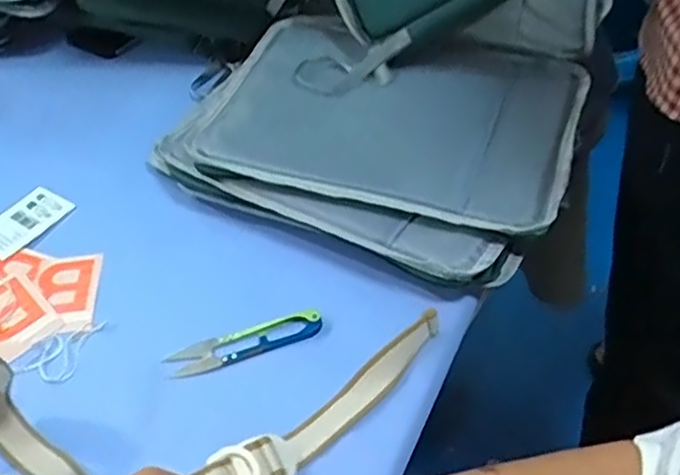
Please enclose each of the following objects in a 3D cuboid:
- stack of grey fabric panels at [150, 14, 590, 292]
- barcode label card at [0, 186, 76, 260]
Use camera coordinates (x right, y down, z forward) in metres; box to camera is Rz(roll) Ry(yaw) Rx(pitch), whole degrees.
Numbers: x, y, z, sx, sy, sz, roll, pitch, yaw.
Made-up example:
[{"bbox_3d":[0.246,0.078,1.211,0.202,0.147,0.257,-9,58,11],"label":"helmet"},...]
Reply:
[{"bbox_3d":[0.037,-0.101,0.629,0.332,0.049,0.267,19,53,23],"label":"stack of grey fabric panels"},{"bbox_3d":[-0.295,-0.015,0.650,0.058,0.007,0.081,27,56,27],"label":"barcode label card"}]

